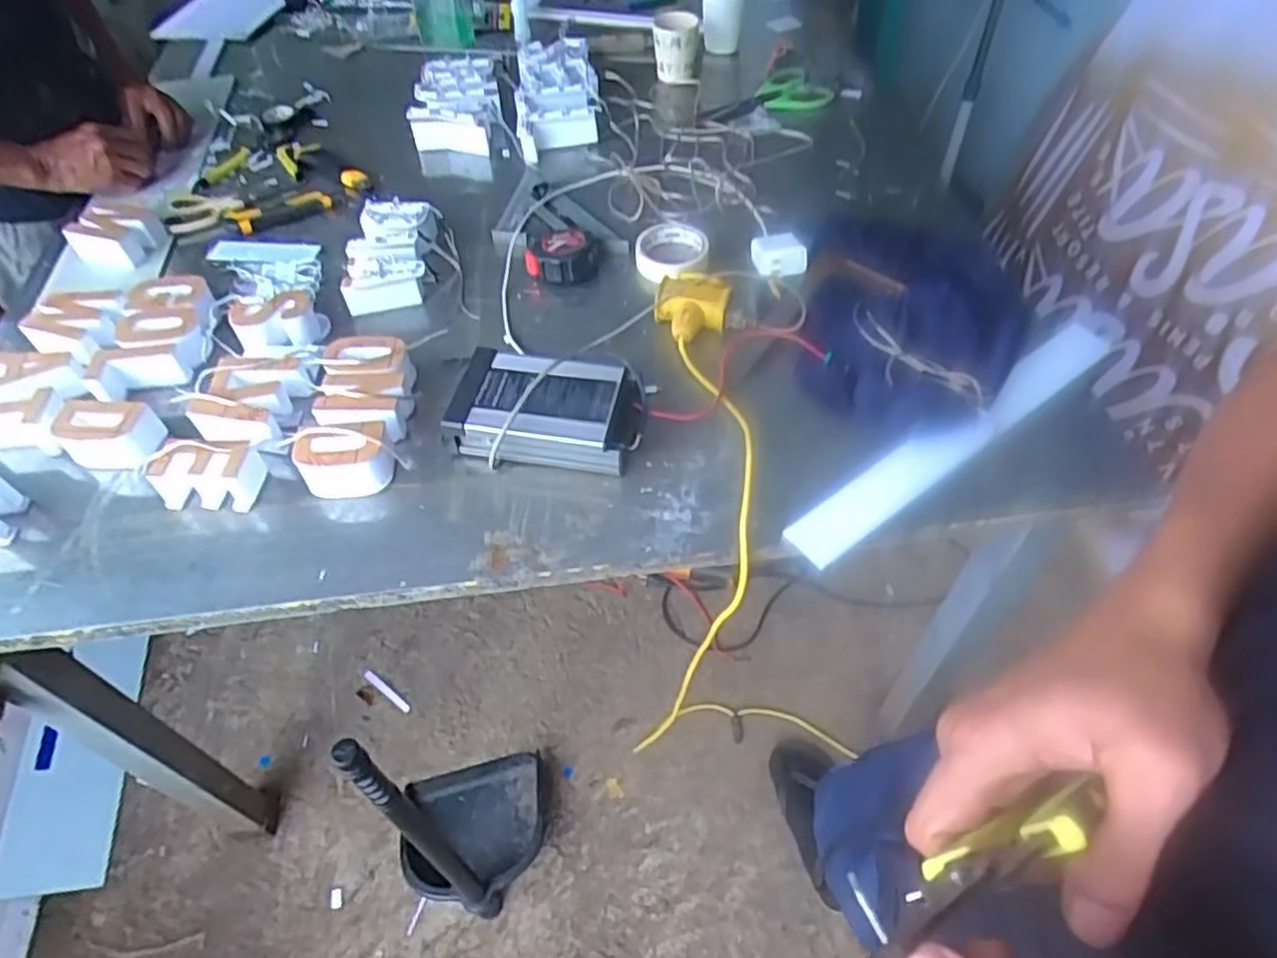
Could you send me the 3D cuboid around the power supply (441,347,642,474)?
[{"bbox_3d":[-0.091,-0.069,0.760,0.189,0.056,0.117,8,53,6],"label":"power supply"}]

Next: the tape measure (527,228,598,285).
[{"bbox_3d":[-0.094,-0.282,0.949,0.085,0.034,0.080,4,53,3],"label":"tape measure"}]

